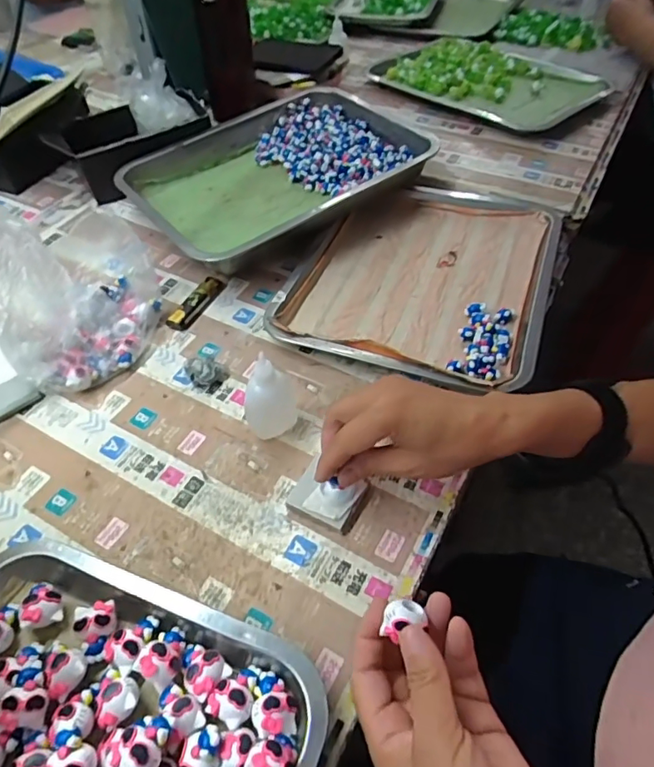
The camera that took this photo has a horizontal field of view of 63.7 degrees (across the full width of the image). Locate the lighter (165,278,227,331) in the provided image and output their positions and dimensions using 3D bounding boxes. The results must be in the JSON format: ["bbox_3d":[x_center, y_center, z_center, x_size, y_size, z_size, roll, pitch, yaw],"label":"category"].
[{"bbox_3d":[-0.140,-0.087,0.566,0.024,0.014,0.079,24,55,20],"label":"lighter"}]

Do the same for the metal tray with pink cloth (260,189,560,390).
[{"bbox_3d":[0.106,-0.118,0.579,0.258,0.042,0.301,17,53,15],"label":"metal tray with pink cloth"}]

